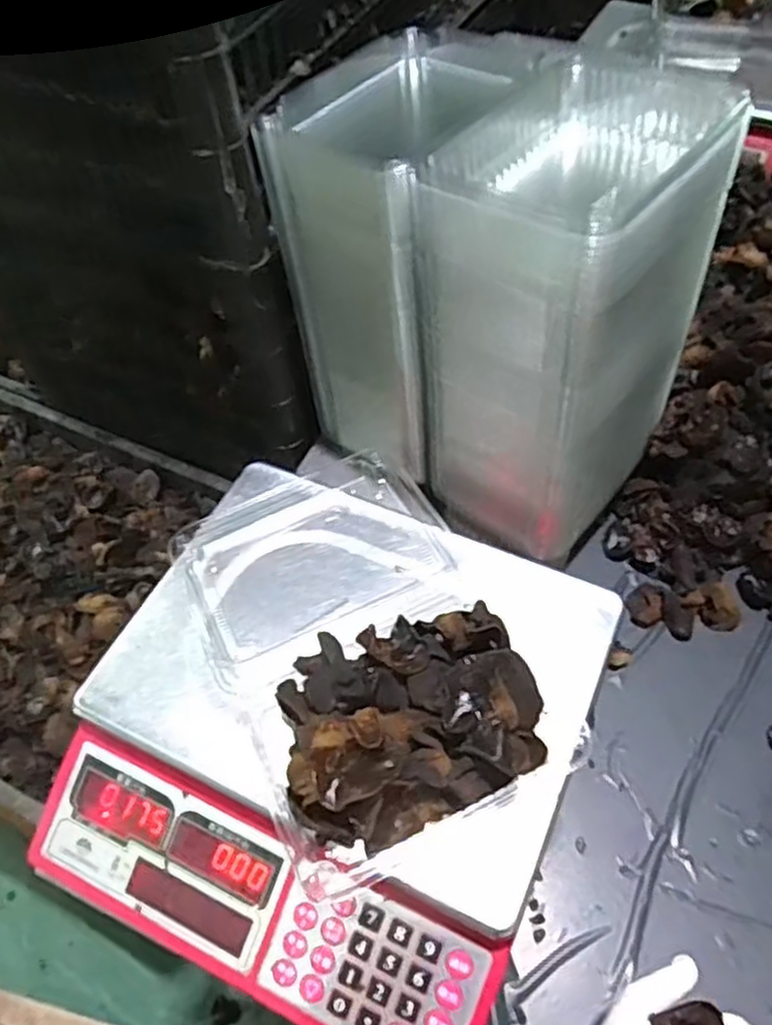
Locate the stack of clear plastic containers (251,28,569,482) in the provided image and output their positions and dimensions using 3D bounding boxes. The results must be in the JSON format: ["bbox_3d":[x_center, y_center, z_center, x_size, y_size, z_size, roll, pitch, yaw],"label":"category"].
[{"bbox_3d":[0.017,-0.204,0.612,0.143,0.276,0.189,27,60,20],"label":"stack of clear plastic containers"}]

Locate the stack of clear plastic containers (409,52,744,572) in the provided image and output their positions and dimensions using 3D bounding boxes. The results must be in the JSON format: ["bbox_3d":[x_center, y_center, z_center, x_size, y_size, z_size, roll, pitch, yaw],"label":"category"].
[{"bbox_3d":[0.128,-0.128,0.545,0.139,0.290,0.170,35,63,24],"label":"stack of clear plastic containers"}]

